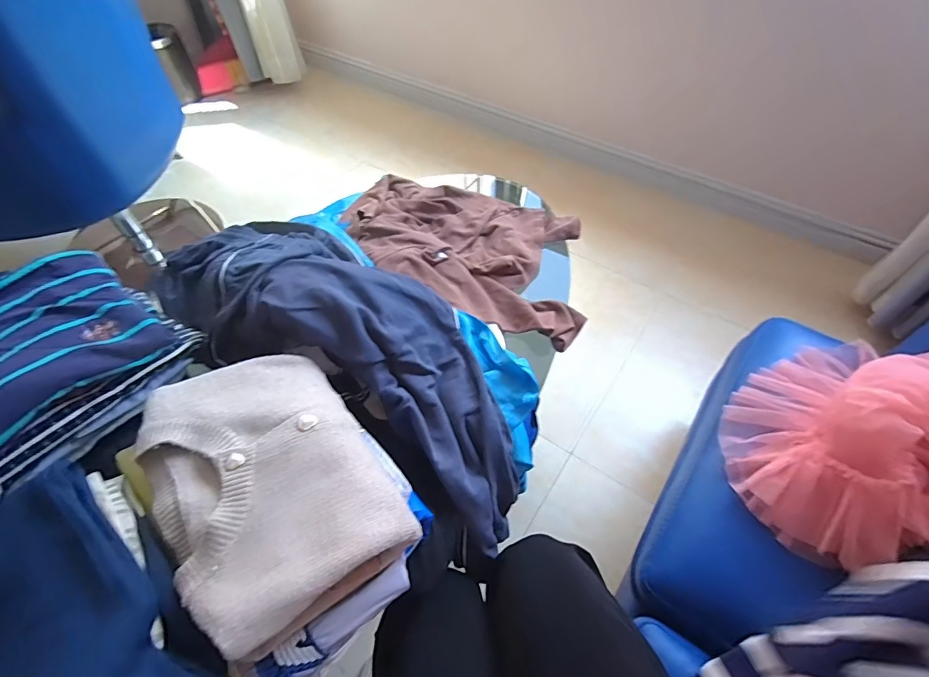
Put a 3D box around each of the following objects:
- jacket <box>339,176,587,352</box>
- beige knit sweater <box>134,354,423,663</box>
[{"bbox_3d":[0.005,-0.180,0.805,0.475,0.051,0.299,22,56,15],"label":"jacket"},{"bbox_3d":[-0.193,0.122,0.434,0.196,0.055,0.280,-31,59,-21],"label":"beige knit sweater"}]

